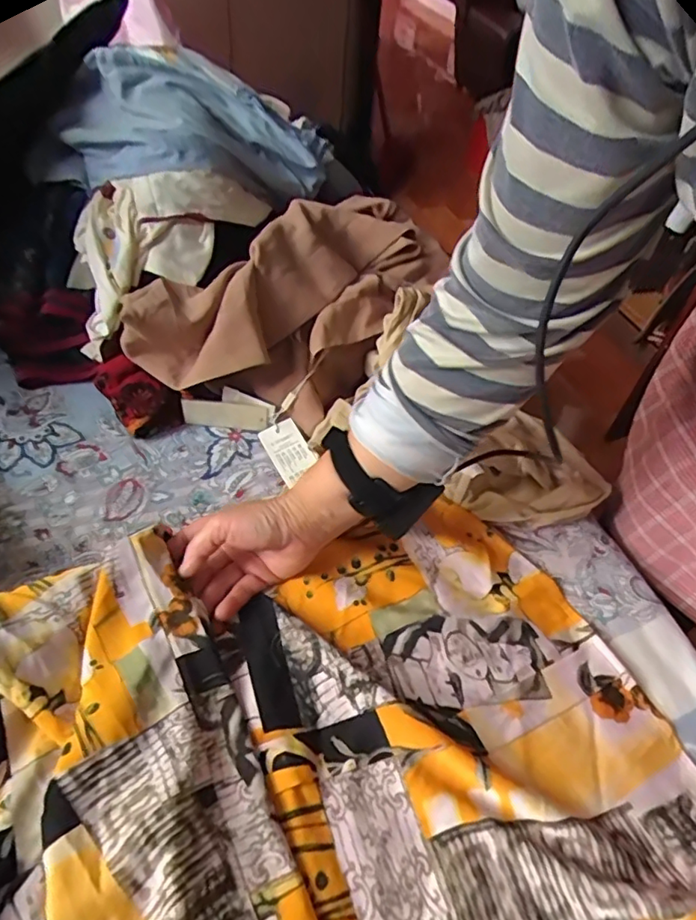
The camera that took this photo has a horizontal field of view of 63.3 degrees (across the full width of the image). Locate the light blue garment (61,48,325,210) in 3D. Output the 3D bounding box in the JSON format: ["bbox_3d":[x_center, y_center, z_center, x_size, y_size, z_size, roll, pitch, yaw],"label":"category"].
[{"bbox_3d":[-0.175,-0.378,0.649,0.297,0.113,0.196,4,49,-2],"label":"light blue garment"}]

